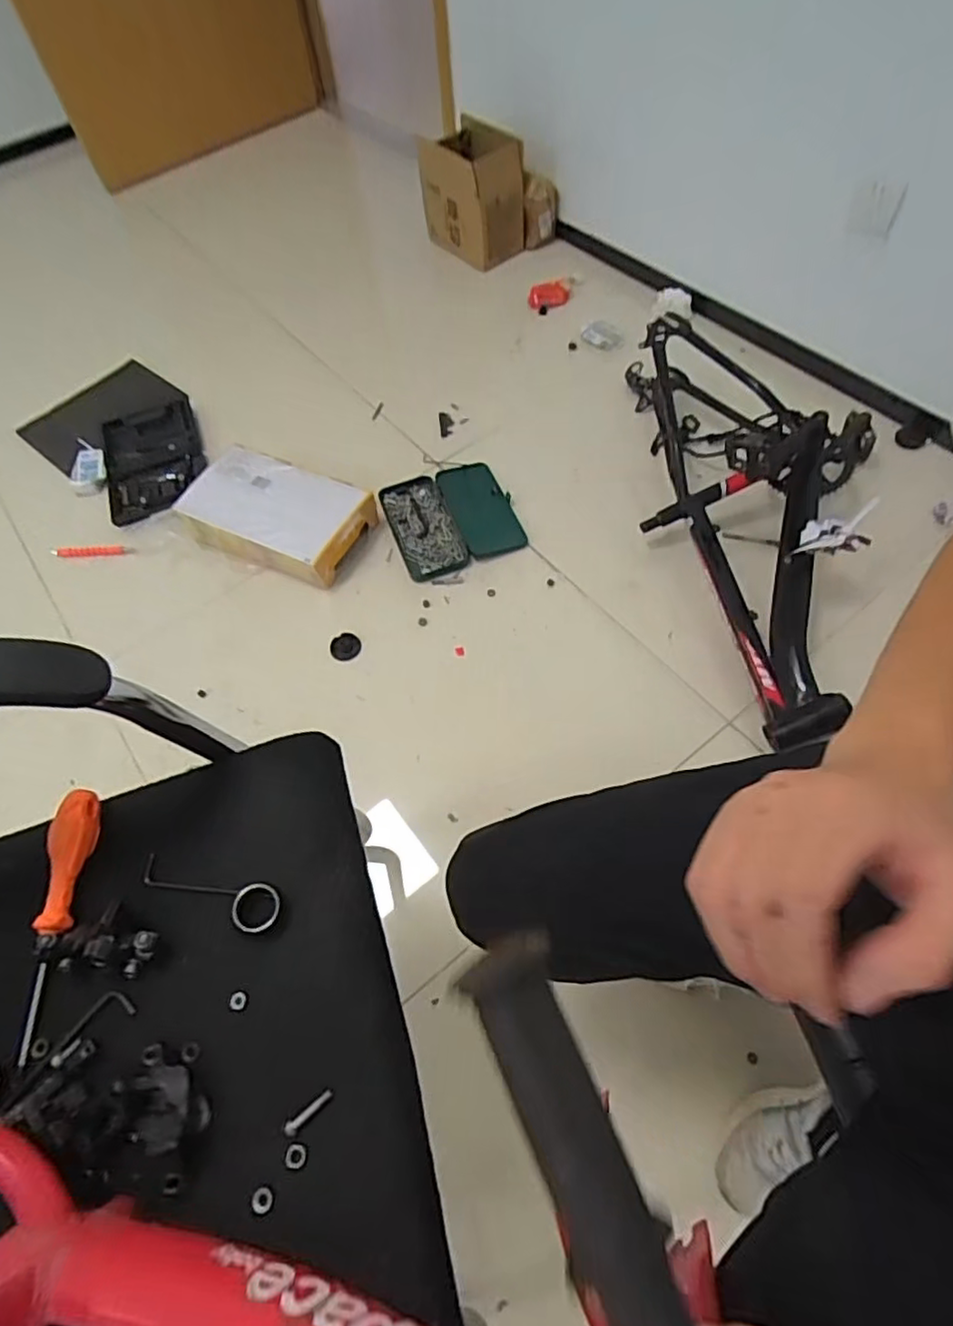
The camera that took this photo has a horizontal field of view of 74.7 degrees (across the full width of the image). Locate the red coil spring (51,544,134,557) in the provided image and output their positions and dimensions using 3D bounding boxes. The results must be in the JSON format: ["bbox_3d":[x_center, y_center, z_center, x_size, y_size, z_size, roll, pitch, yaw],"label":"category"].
[{"bbox_3d":[-0.772,-0.224,1.257,0.168,0.020,0.024,1,59,3],"label":"red coil spring"}]

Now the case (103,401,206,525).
[{"bbox_3d":[-0.689,-0.423,1.335,0.210,0.045,0.329,-20,61,-9],"label":"case"}]

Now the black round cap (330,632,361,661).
[{"bbox_3d":[-0.236,-0.029,1.125,0.054,0.012,0.052,-2,59,4],"label":"black round cap"}]

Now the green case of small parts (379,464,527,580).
[{"bbox_3d":[-0.050,-0.290,1.250,0.245,0.032,0.256,-18,60,-6],"label":"green case of small parts"}]

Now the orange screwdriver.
[{"bbox_3d":[-0.314,0.188,0.467,0.025,0.041,0.180,-3,59,3],"label":"orange screwdriver"}]

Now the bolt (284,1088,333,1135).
[{"bbox_3d":[-0.108,0.290,0.403,0.035,0.004,0.008,-35,64,-17],"label":"bolt"}]

